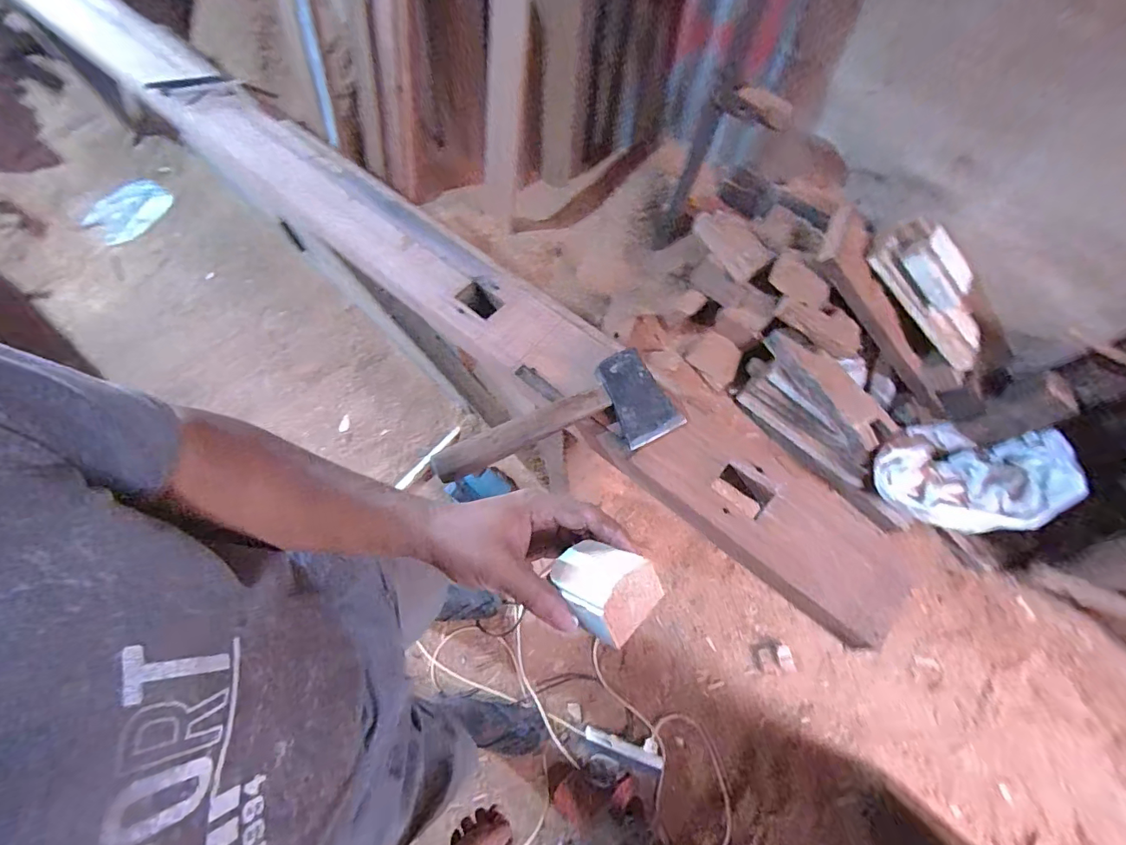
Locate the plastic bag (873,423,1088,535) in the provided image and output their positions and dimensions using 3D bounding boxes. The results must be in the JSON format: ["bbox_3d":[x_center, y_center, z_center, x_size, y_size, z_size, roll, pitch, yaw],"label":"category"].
[{"bbox_3d":[0.971,0.118,1.167,0.352,0.190,0.266,17,71,6],"label":"plastic bag"}]

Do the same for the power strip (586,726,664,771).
[{"bbox_3d":[0.149,0.800,1.177,0.192,0.026,0.034,18,71,6],"label":"power strip"}]

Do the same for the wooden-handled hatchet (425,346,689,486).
[{"bbox_3d":[-0.005,0.016,0.538,0.268,0.034,0.100,-27,72,-10],"label":"wooden-handled hatchet"}]

